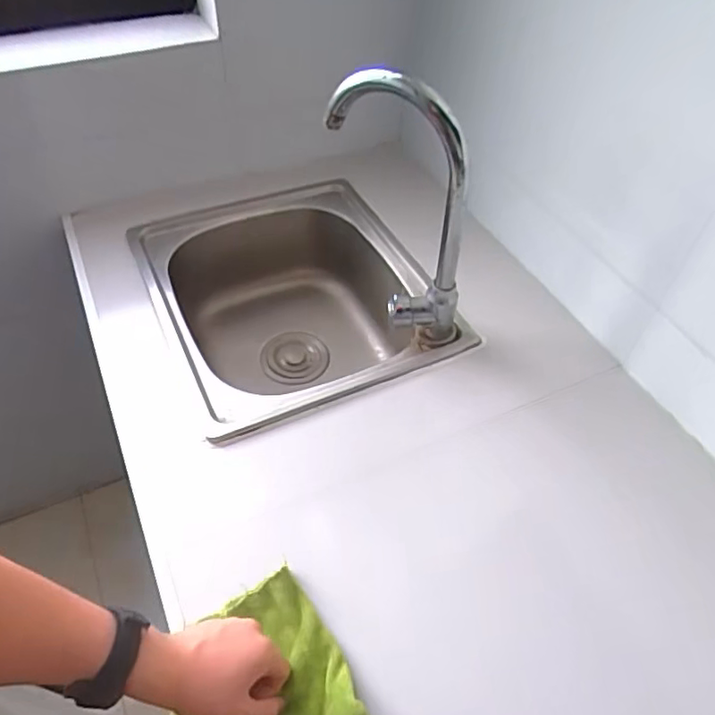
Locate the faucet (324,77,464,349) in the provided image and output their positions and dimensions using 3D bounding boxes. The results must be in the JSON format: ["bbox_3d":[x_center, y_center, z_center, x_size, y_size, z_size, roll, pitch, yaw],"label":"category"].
[{"bbox_3d":[0.053,-0.165,0.682,0.104,0.298,0.187,-23,56,-20],"label":"faucet"}]

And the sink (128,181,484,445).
[{"bbox_3d":[-0.094,-0.048,0.878,0.360,0.197,0.422,-22,56,-19],"label":"sink"}]

